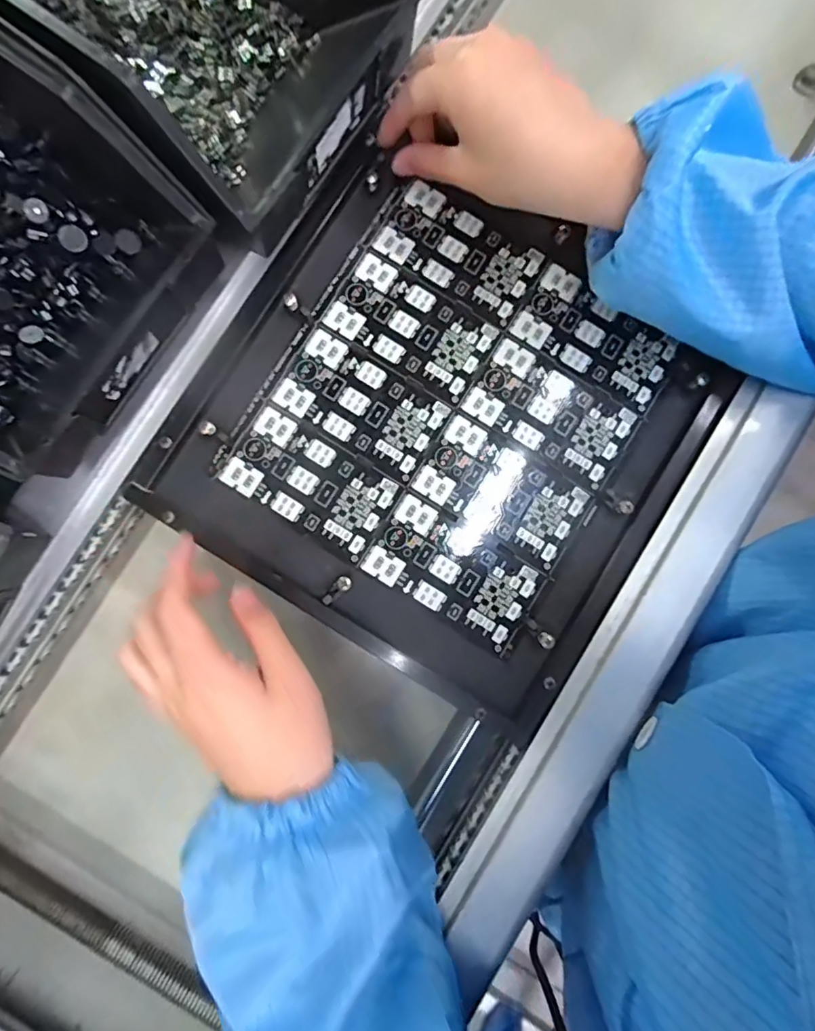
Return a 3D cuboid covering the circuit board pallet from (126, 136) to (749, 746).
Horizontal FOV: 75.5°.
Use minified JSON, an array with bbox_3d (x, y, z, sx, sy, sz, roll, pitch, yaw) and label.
[{"bbox_3d":[0.024,-0.053,0.314,0.272,0.010,0.255,33,86,1],"label":"circuit board pallet"}]

